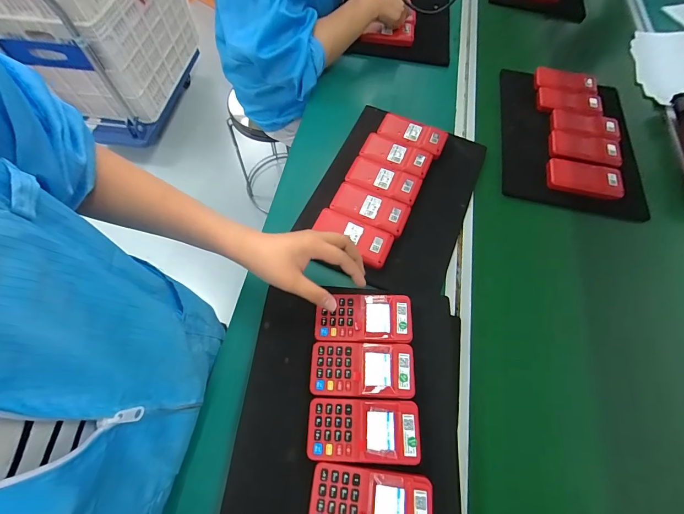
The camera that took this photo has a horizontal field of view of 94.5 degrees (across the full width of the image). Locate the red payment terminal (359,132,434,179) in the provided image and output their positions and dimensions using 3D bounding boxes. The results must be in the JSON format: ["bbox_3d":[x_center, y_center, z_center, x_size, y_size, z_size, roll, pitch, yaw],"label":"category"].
[{"bbox_3d":[0.096,-0.182,0.555,0.120,0.013,0.064,27,64,11],"label":"red payment terminal"}]

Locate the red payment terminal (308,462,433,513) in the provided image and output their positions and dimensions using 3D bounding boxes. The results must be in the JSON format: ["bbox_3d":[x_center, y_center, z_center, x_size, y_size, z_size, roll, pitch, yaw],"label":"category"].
[{"bbox_3d":[0.028,0.253,0.324,0.120,0.030,0.061,7,62,1],"label":"red payment terminal"}]

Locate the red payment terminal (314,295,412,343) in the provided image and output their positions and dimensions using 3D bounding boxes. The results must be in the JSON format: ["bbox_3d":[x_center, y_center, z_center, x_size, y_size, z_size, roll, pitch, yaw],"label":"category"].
[{"bbox_3d":[0.027,0.081,0.411,0.120,0.030,0.060,4,65,-2],"label":"red payment terminal"}]

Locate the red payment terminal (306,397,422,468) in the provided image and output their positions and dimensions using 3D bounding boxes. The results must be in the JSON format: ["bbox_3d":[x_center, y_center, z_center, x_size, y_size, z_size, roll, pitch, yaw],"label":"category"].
[{"bbox_3d":[0.023,0.194,0.355,0.121,0.028,0.061,3,62,-2],"label":"red payment terminal"}]

